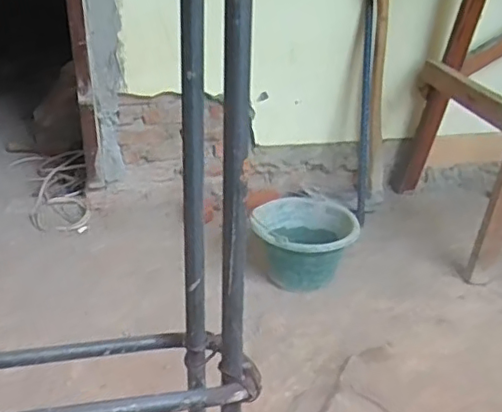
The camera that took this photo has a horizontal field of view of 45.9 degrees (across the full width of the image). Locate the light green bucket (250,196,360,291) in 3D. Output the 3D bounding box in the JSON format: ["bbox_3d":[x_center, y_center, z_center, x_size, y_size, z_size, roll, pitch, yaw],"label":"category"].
[{"bbox_3d":[0.137,0.091,1.535,0.265,0.205,0.237,4,25,6],"label":"light green bucket"}]

